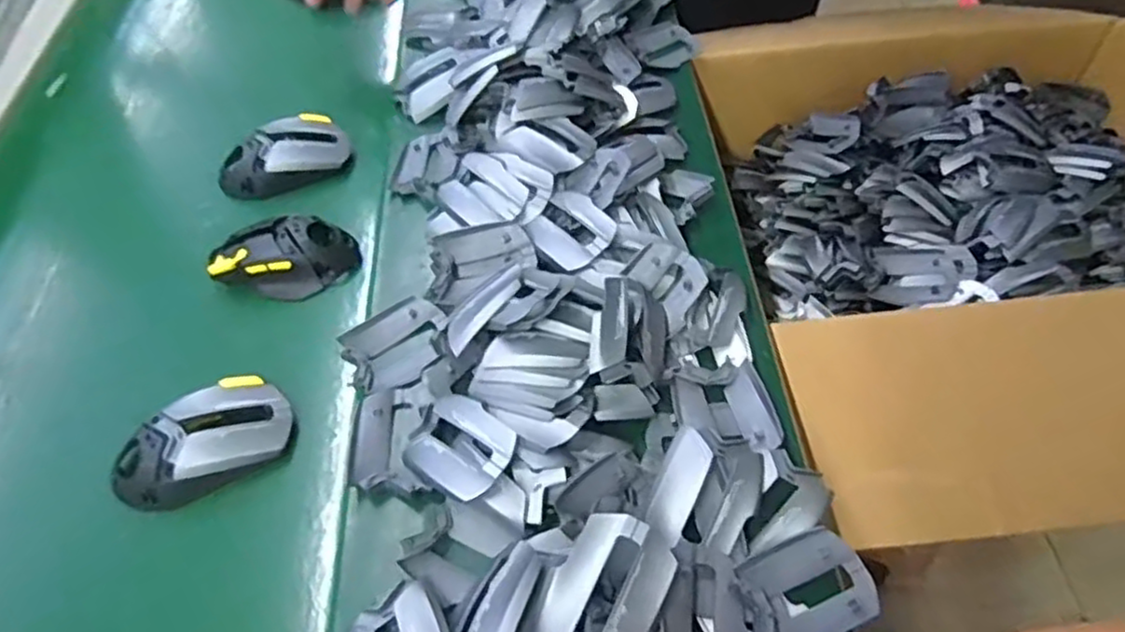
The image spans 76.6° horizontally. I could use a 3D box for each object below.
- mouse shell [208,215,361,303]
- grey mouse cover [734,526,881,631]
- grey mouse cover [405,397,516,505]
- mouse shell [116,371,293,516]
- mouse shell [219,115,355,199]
[{"bbox_3d":[-0.228,-0.046,0.583,0.112,0.040,0.065,-6,54,-1],"label":"mouse shell"},{"bbox_3d":[0.143,0.156,0.407,0.070,0.010,0.058,-22,55,-12],"label":"grey mouse cover"},{"bbox_3d":[-0.066,0.085,0.463,0.071,0.021,0.056,31,62,24],"label":"grey mouse cover"},{"bbox_3d":[-0.244,0.088,0.483,0.117,0.041,0.060,-28,57,-15],"label":"mouse shell"},{"bbox_3d":[-0.253,-0.142,0.651,0.117,0.039,0.059,-29,57,-16],"label":"mouse shell"}]

